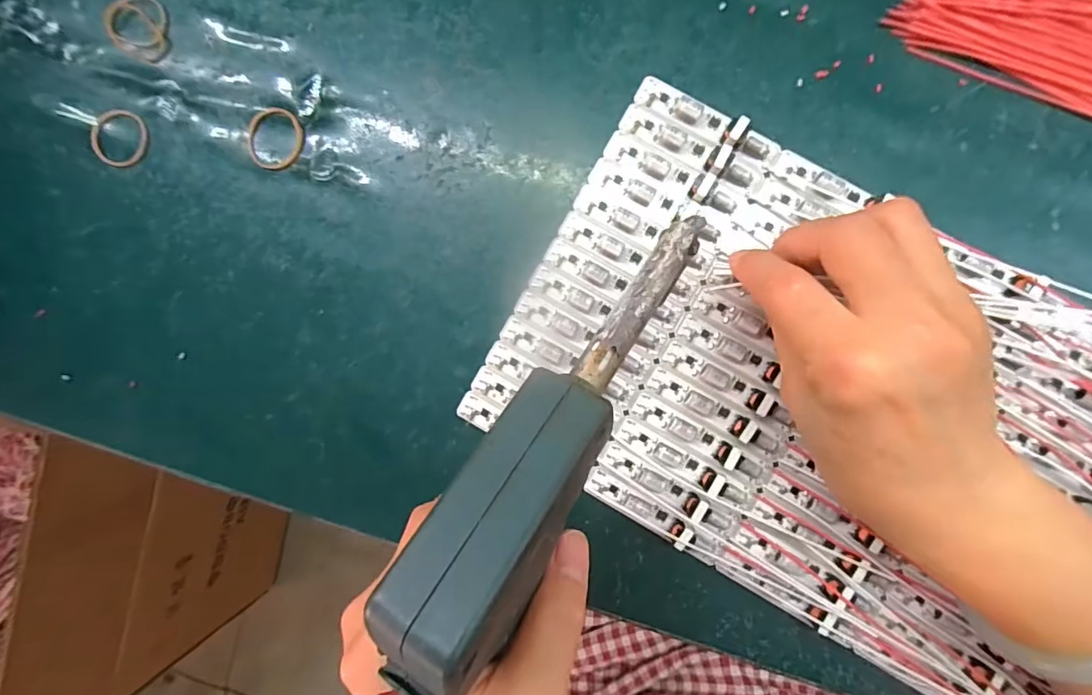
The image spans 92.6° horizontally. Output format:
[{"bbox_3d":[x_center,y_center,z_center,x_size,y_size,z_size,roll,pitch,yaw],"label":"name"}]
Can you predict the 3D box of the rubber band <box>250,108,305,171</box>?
[{"bbox_3d":[-0.142,-0.109,0.272,0.030,0.004,0.032,0,91,5],"label":"rubber band"}]

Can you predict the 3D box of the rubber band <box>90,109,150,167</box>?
[{"bbox_3d":[-0.228,-0.111,0.279,0.027,0.005,0.032,43,90,-9],"label":"rubber band"}]

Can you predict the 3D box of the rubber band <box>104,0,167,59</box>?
[{"bbox_3d":[-0.219,-0.173,0.278,0.035,0.004,0.030,20,93,5],"label":"rubber band"}]

